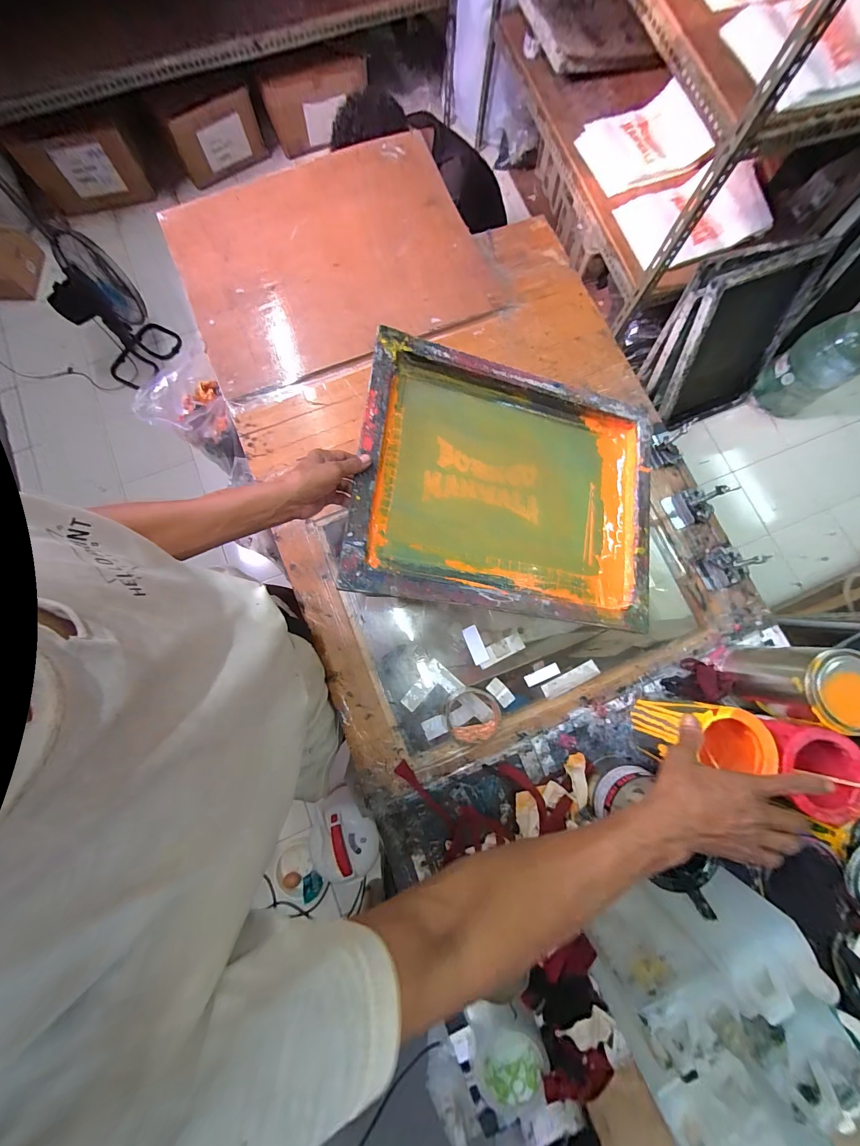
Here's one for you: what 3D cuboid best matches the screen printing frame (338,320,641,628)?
[{"bbox_3d":[0.132,-0.134,0.587,0.487,0.038,0.390,9,80,-13],"label":"screen printing frame"}]

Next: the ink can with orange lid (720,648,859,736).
[{"bbox_3d":[0.540,0.165,0.538,0.109,0.146,0.105,2,80,-1],"label":"ink can with orange lid"}]

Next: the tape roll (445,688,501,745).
[{"bbox_3d":[0.069,0.227,0.579,0.086,0.037,0.079,-16,81,-4],"label":"tape roll"}]

